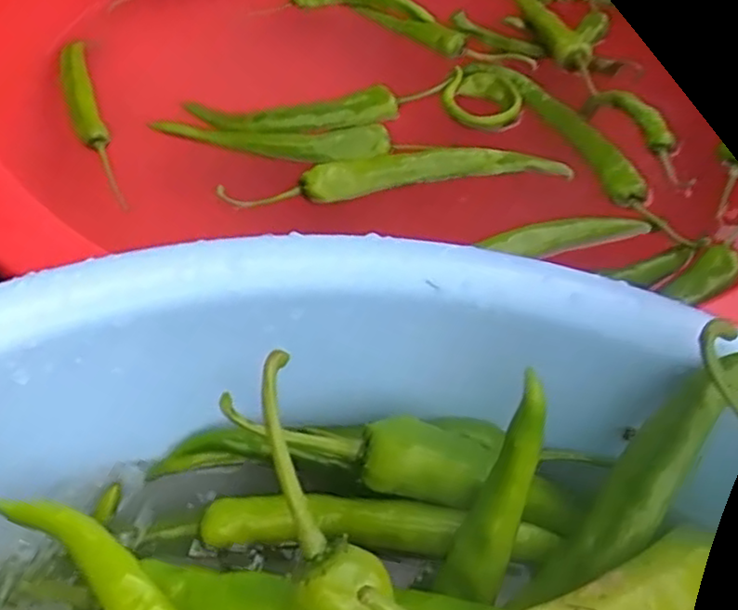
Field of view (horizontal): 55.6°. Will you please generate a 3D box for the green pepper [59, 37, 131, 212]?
[{"bbox_3d":[-0.216,-0.142,0.535,0.024,0.021,0.189,-15,53,-17],"label":"green pepper"}]

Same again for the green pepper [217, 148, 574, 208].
[{"bbox_3d":[0.021,-0.096,0.514,0.250,0.026,0.037,-8,51,-11],"label":"green pepper"}]

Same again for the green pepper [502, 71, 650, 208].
[{"bbox_3d":[0.164,-0.136,0.553,0.030,0.016,0.174,-14,52,-16],"label":"green pepper"}]

